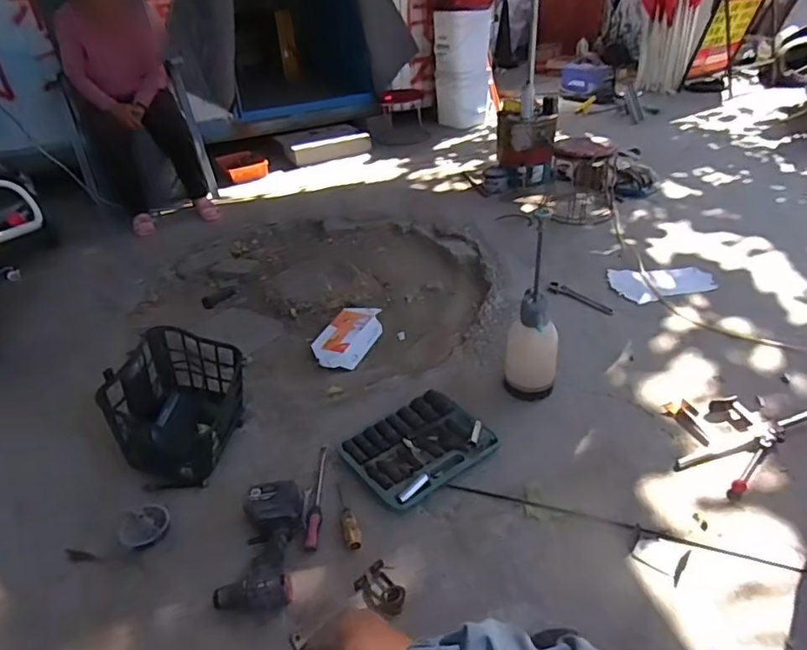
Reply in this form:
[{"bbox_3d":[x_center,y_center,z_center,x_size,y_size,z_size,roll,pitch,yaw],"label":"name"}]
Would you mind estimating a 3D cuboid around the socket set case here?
[{"bbox_3d":[0.033,0.278,1.284,0.296,0.033,0.244,-23,38,-27],"label":"socket set case"}]

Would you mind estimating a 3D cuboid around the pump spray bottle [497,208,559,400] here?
[{"bbox_3d":[0.313,-0.033,1.358,0.118,0.439,0.159,-10,34,-10],"label":"pump spray bottle"}]

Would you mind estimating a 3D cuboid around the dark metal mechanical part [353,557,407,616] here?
[{"bbox_3d":[-0.041,0.487,1.012,0.071,0.034,0.102,-23,38,-27],"label":"dark metal mechanical part"}]

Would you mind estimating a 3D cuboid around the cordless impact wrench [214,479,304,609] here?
[{"bbox_3d":[-0.265,0.417,1.085,0.131,0.066,0.265,0,33,5],"label":"cordless impact wrench"}]

